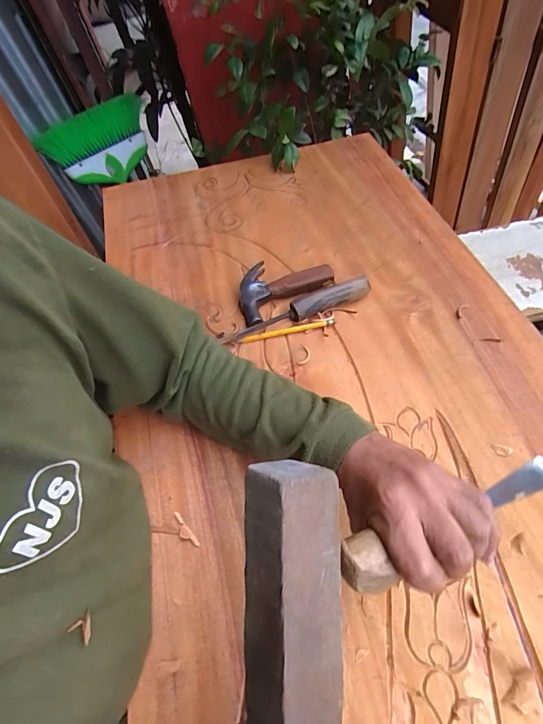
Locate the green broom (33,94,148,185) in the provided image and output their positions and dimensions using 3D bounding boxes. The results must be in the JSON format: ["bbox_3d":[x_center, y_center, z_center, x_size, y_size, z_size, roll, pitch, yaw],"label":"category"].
[{"bbox_3d":[-0.517,-0.645,1.089,0.303,0.186,0.056,-28,60,-9],"label":"green broom"}]

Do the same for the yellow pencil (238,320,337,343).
[{"bbox_3d":[0.025,-0.044,0.531,0.141,0.009,0.009,-10,58,-2],"label":"yellow pencil"}]

